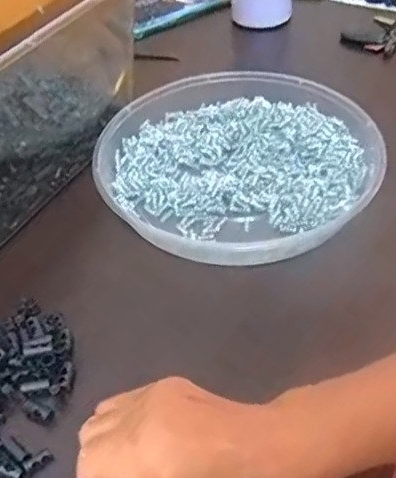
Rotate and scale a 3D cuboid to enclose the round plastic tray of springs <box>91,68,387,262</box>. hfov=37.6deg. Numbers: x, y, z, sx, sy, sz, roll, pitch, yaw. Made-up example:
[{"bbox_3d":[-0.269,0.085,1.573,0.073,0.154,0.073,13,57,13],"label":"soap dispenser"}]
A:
[{"bbox_3d":[0.029,-0.074,0.503,0.227,0.030,0.225,-2,46,2],"label":"round plastic tray of springs"}]

